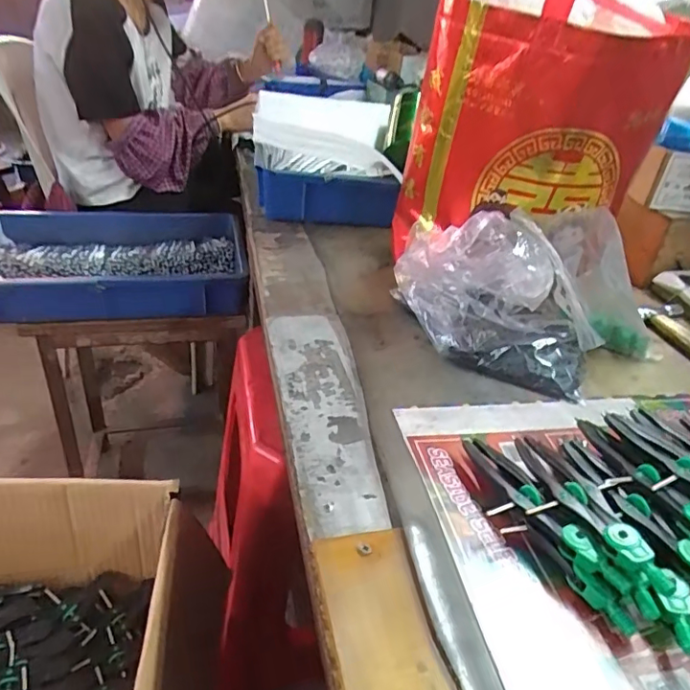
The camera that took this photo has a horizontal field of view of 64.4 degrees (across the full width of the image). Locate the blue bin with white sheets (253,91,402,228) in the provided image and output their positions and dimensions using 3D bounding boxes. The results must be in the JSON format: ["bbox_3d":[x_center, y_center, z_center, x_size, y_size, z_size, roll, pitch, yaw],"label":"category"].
[{"bbox_3d":[-0.028,-0.306,0.863,0.185,0.134,0.320,3,31,-3],"label":"blue bin with white sheets"}]

